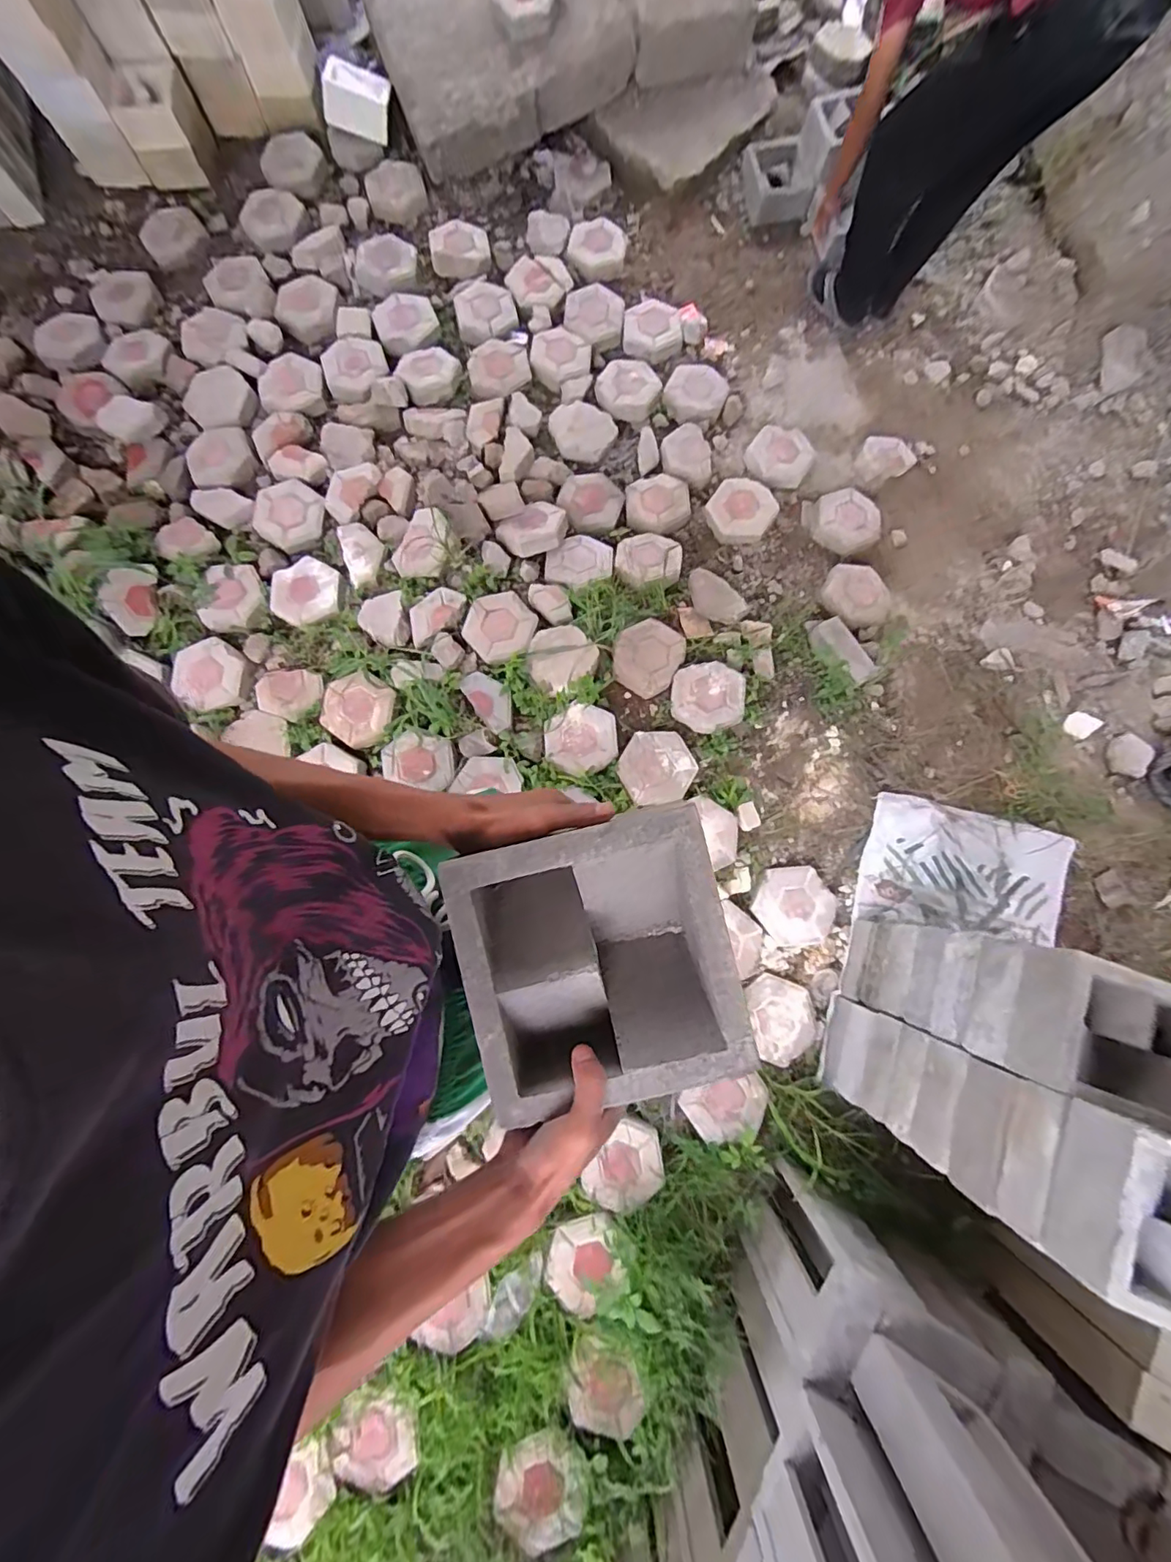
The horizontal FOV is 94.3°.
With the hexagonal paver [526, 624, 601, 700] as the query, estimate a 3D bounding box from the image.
[{"bbox_3d":[-0.072,-0.356,1.546,0.186,0.049,0.192,-33,81,-7],"label":"hexagonal paver"}]

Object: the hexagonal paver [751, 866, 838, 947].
[{"bbox_3d":[0.552,0.330,1.436,0.203,0.050,0.212,-33,81,-7],"label":"hexagonal paver"}]

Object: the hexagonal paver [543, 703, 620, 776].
[{"bbox_3d":[-0.014,-0.119,1.506,0.200,0.043,0.179,-6,78,-2],"label":"hexagonal paver"}]

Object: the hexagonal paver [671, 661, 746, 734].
[{"bbox_3d":[0.341,-0.234,1.515,0.198,0.044,0.198,7,78,1],"label":"hexagonal paver"}]

